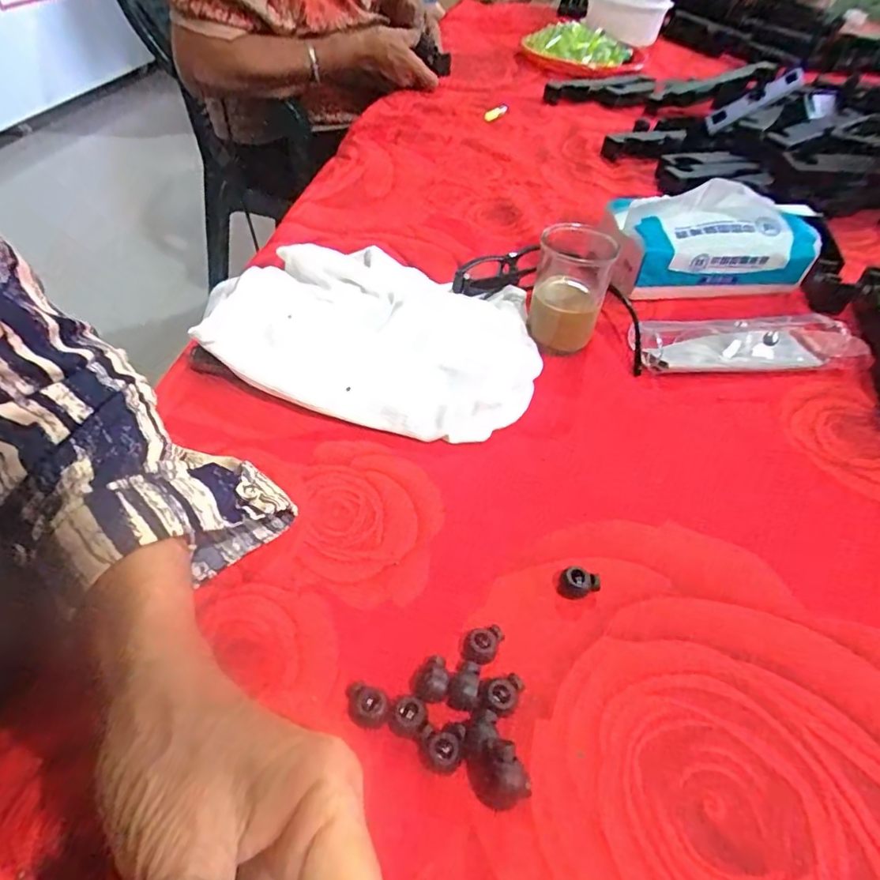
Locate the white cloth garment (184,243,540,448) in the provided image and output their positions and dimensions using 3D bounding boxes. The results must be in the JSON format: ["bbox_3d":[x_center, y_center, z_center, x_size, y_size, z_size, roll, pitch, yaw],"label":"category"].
[{"bbox_3d":[-0.050,-0.083,0.398,0.246,0.038,0.172,19,48,14],"label":"white cloth garment"}]

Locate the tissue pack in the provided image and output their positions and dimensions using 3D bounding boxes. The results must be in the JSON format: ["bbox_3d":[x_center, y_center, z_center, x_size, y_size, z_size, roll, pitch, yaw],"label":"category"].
[{"bbox_3d":[0.224,-0.172,0.472,0.170,0.075,0.079,-1,46,-4],"label":"tissue pack"}]

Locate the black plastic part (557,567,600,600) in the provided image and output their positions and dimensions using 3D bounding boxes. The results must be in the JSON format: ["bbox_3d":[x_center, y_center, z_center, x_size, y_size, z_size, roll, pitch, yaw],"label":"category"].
[{"bbox_3d":[0.070,0.072,0.278,0.020,0.013,0.012,9,46,6],"label":"black plastic part"}]

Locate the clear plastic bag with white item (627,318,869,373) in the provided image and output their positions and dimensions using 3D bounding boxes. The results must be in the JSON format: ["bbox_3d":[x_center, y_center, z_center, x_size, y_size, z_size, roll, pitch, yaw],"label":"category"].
[{"bbox_3d":[0.230,-0.074,0.418,0.162,0.025,0.050,-1,46,-4],"label":"clear plastic bag with white item"}]

